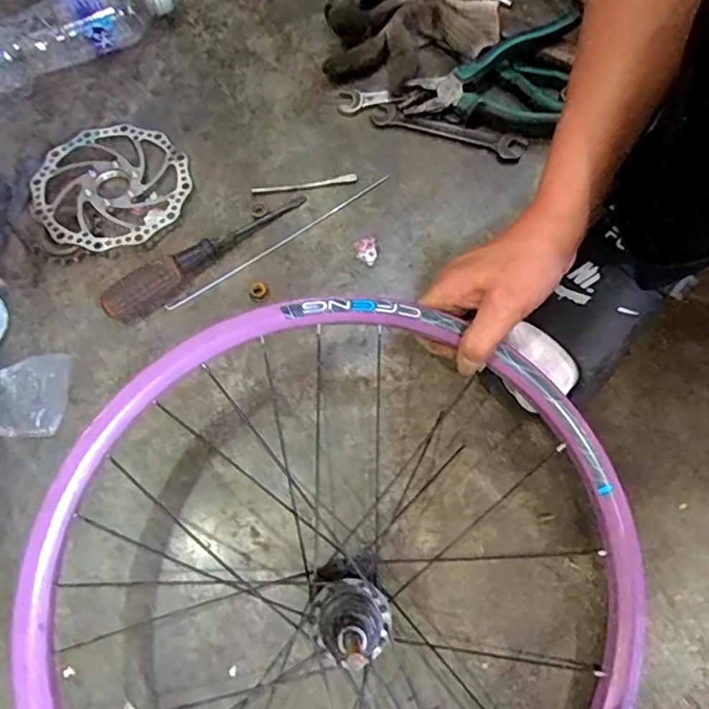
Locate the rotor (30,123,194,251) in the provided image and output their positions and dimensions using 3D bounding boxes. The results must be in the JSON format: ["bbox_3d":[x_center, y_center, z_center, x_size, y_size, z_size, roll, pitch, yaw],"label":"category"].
[{"bbox_3d":[-0.244,-0.171,0.550,0.147,0.007,0.149,1,68,-2],"label":"rotor"}]

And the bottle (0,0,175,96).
[{"bbox_3d":[-0.303,-0.350,0.588,0.220,0.064,0.060,-27,73,-7],"label":"bottle"}]

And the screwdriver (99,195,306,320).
[{"bbox_3d":[-0.140,-0.102,0.514,0.208,0.036,0.028,-37,75,-10],"label":"screwdriver"}]

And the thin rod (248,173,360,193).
[{"bbox_3d":[-0.050,-0.172,0.551,0.106,0.006,0.009,-10,72,-2],"label":"thin rod"}]

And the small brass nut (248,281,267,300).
[{"bbox_3d":[-0.091,-0.060,0.515,0.017,0.006,0.018,0,71,1],"label":"small brass nut"}]

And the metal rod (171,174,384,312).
[{"bbox_3d":[-0.071,-0.110,0.534,0.249,0.005,0.011,-33,74,-9],"label":"metal rod"}]

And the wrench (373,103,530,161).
[{"bbox_3d":[0.095,-0.230,0.560,0.158,0.004,0.025,19,93,9],"label":"wrench"}]

